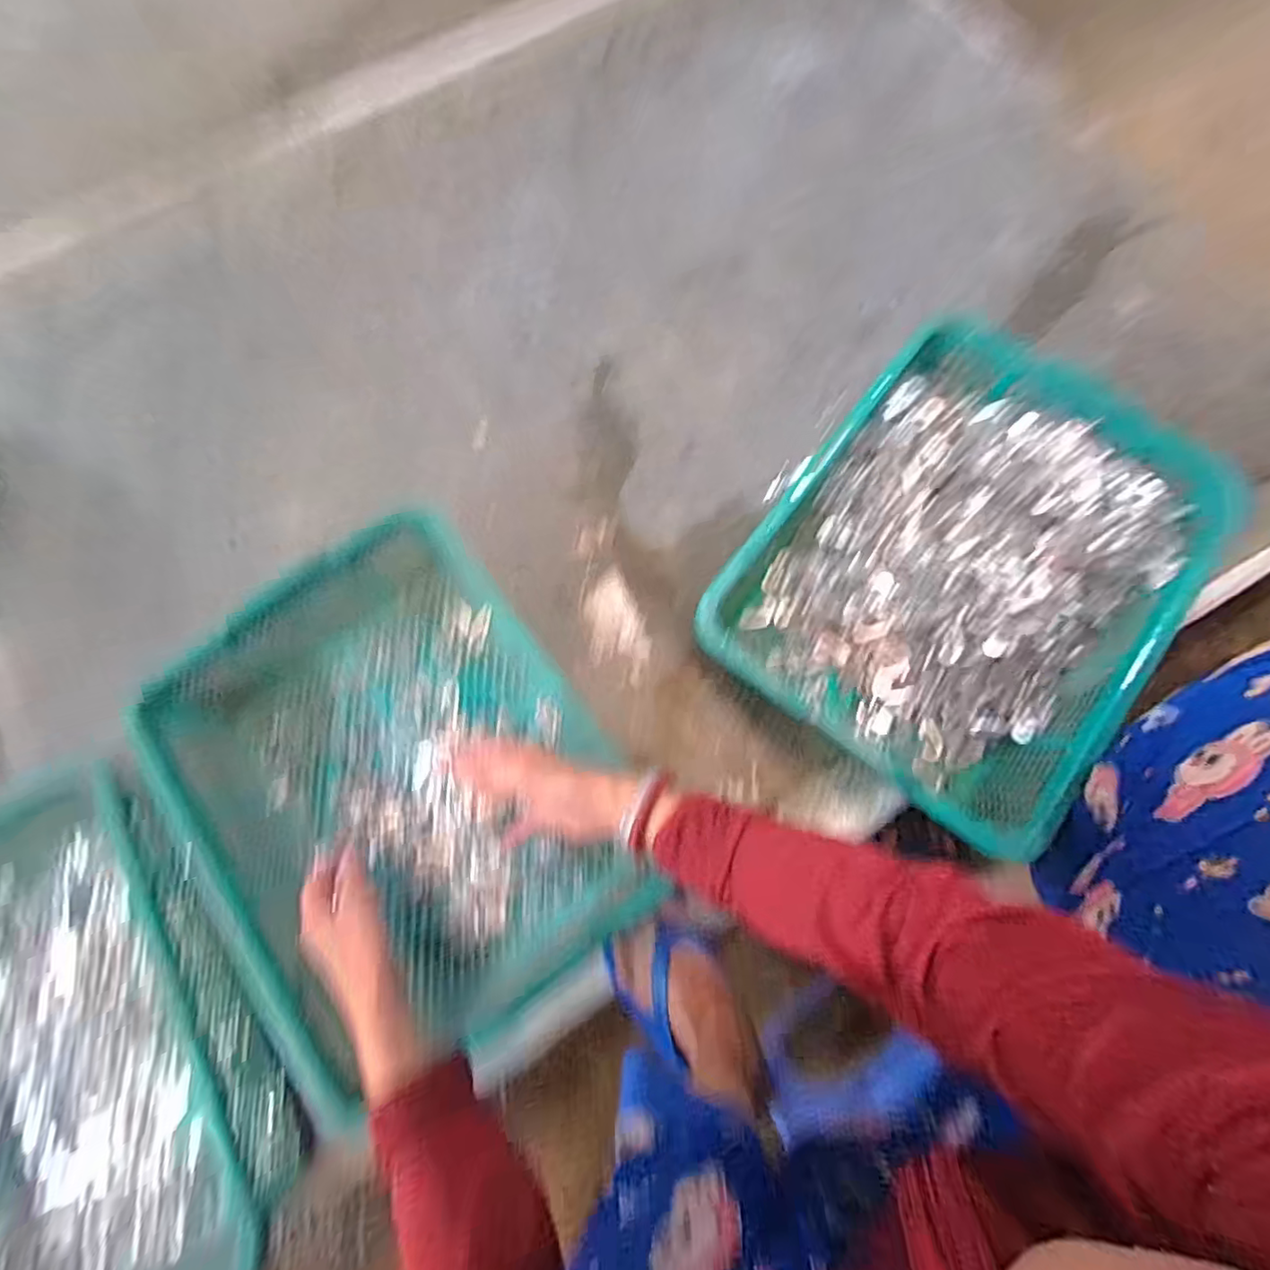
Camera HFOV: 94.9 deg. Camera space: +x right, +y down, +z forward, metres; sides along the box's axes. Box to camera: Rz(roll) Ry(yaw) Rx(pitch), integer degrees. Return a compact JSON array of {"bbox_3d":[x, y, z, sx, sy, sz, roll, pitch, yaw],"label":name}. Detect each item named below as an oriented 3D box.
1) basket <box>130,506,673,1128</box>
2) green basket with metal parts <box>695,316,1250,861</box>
[{"bbox_3d":[-0.237,0.155,0.620,0.374,0.078,0.468,-35,76,-11],"label":"basket"},{"bbox_3d":[0.358,-0.073,0.655,0.393,0.142,0.482,41,82,10],"label":"green basket with metal parts"}]

